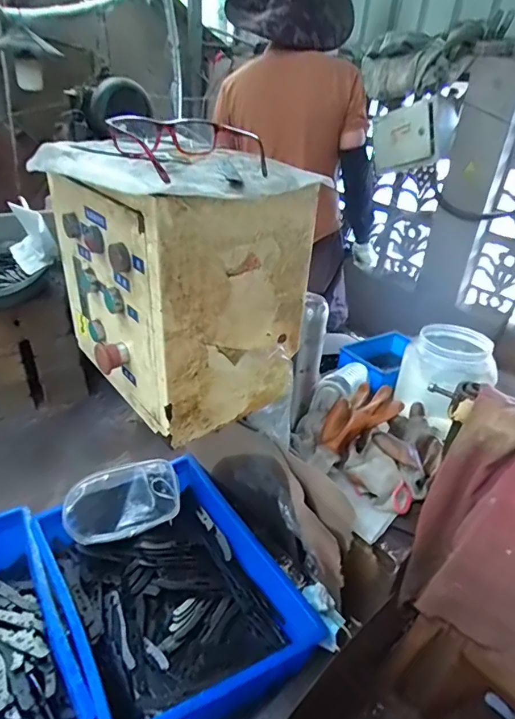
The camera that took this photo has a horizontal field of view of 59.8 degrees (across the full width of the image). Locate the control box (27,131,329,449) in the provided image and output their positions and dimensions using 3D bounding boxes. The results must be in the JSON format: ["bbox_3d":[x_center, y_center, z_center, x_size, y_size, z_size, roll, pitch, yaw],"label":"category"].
[{"bbox_3d":[-0.102,-0.095,0.570,0.224,0.290,0.275,-20,37,-34],"label":"control box"}]

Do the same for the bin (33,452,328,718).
[{"bbox_3d":[-0.141,0.353,0.710,0.310,0.112,0.410,-17,36,-31],"label":"bin"}]

